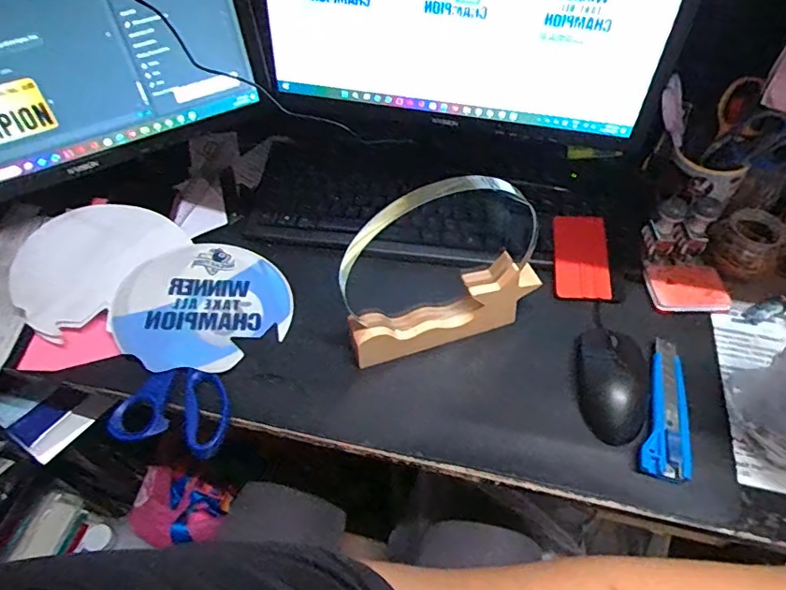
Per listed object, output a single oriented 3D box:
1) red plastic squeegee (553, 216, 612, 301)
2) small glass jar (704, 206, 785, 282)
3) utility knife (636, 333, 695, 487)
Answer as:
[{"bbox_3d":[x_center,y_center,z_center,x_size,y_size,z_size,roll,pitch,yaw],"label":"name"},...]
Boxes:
[{"bbox_3d":[0.207,-0.043,0.588,0.059,0.004,0.101,4,66,0],"label":"red plastic squeegee"},{"bbox_3d":[0.382,-0.054,0.574,0.056,0.048,0.070,-37,61,-24],"label":"small glass jar"},{"bbox_3d":[0.253,0.102,0.486,0.040,0.016,0.138,18,55,14],"label":"utility knife"}]

